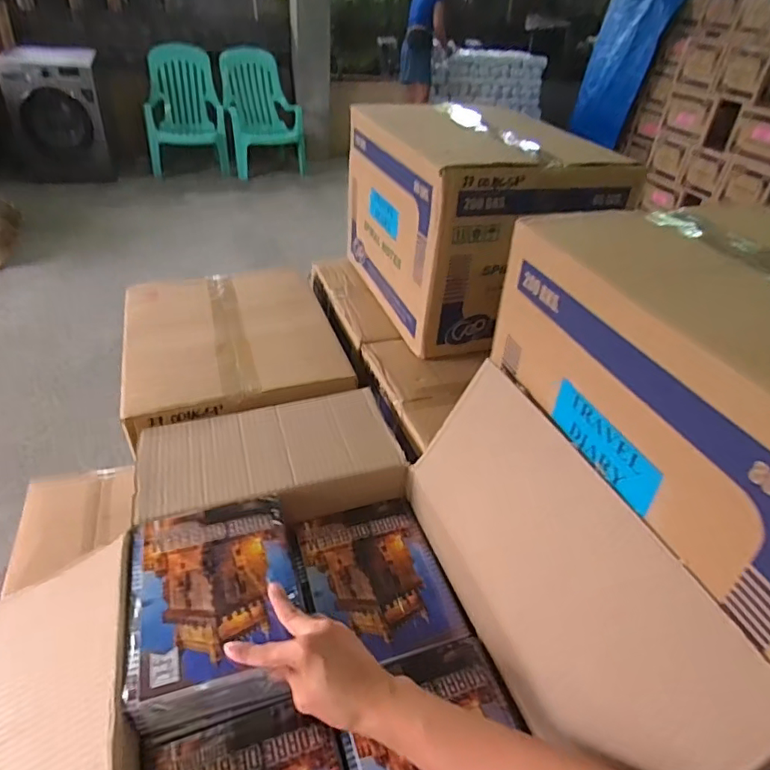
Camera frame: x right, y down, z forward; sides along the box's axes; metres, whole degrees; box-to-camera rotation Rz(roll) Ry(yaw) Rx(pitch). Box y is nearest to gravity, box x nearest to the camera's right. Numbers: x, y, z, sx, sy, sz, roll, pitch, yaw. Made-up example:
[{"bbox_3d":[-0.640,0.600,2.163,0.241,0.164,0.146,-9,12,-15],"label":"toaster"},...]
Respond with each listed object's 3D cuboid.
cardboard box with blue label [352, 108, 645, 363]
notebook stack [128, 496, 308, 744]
[{"bbox_3d":[0.141,-0.303,0.981,0.324,0.299,0.466,-12,40,-20],"label":"cardboard box with blue label"},{"bbox_3d":[-0.173,0.222,0.555,0.160,0.061,0.207,-8,39,-17],"label":"notebook stack"}]

